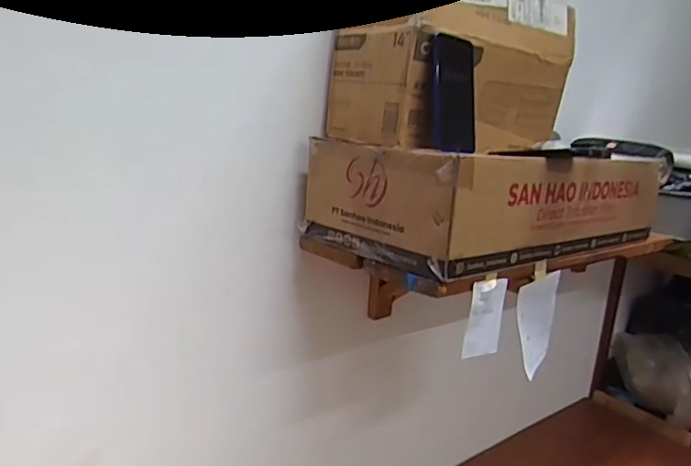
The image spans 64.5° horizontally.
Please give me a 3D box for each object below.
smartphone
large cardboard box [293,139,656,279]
[{"bbox_3d":[0.149,-0.186,0.739,0.072,0.154,0.013,-2,1,-30],"label":"smartphone"},{"bbox_3d":[0.268,-0.059,0.936,0.617,0.154,0.286,-6,18,-39],"label":"large cardboard box"}]

